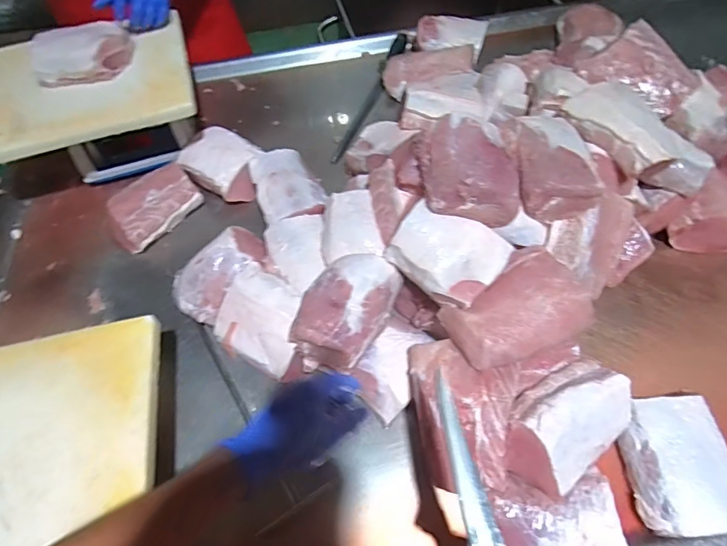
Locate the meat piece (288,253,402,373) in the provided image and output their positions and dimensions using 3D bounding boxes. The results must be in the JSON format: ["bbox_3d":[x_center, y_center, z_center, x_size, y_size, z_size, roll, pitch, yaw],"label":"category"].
[{"bbox_3d":[-0.028,0.048,0.653,0.114,0.068,0.171,24,61,19],"label":"meat piece"}]

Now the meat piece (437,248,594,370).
[{"bbox_3d":[0.196,0.049,0.593,0.175,0.057,0.124,-29,59,-15],"label":"meat piece"}]

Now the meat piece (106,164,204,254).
[{"bbox_3d":[-0.391,-0.121,0.850,0.118,0.064,0.164,37,66,25],"label":"meat piece"}]

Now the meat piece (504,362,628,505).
[{"bbox_3d":[0.252,0.186,0.570,0.172,0.071,0.106,-32,60,-17],"label":"meat piece"}]

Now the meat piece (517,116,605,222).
[{"bbox_3d":[0.272,-0.160,0.665,0.111,0.060,0.162,-2,56,3],"label":"meat piece"}]

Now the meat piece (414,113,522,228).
[{"bbox_3d":[0.149,-0.147,0.643,0.133,0.077,0.140,-3,56,2],"label":"meat piece"}]

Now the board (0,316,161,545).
[{"bbox_3d":[-0.421,0.214,0.512,0.367,0.022,0.286,-13,56,-4],"label":"board"}]

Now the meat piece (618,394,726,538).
[{"bbox_3d":[0.391,0.232,0.564,0.124,0.041,0.156,-5,56,1],"label":"meat piece"}]

